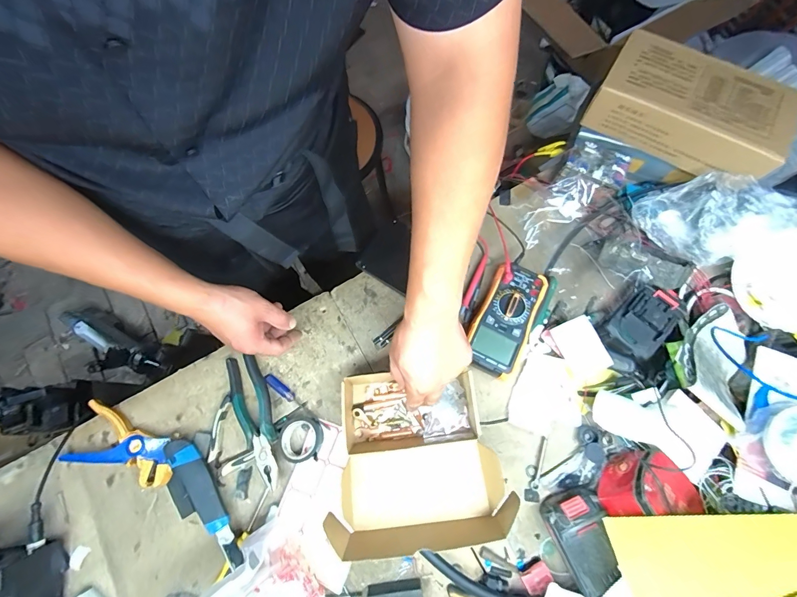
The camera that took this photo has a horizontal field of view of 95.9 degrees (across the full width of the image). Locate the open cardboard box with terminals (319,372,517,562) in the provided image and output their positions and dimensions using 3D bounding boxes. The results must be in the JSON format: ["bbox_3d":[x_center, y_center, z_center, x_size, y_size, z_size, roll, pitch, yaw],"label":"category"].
[{"bbox_3d":[0.021,0.198,0.471,0.203,0.123,0.194,-3,74,1],"label":"open cardboard box with terminals"}]

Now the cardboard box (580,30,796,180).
[{"bbox_3d":[0.435,-0.282,0.544,0.257,0.074,0.139,31,76,11],"label":"cardboard box"}]

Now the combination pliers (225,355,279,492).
[{"bbox_3d":[-0.209,0.175,0.533,0.054,0.029,0.194,-27,76,-6],"label":"combination pliers"}]

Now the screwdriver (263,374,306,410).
[{"bbox_3d":[-0.175,0.144,0.552,0.077,0.016,0.015,38,79,11],"label":"screwdriver"}]

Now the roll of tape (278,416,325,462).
[{"bbox_3d":[-0.142,0.207,0.526,0.063,0.022,0.059,0,74,1],"label":"roll of tape"}]

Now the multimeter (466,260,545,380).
[{"bbox_3d":[0.164,0.032,0.556,0.086,0.044,0.173,28,76,10],"label":"multimeter"}]

